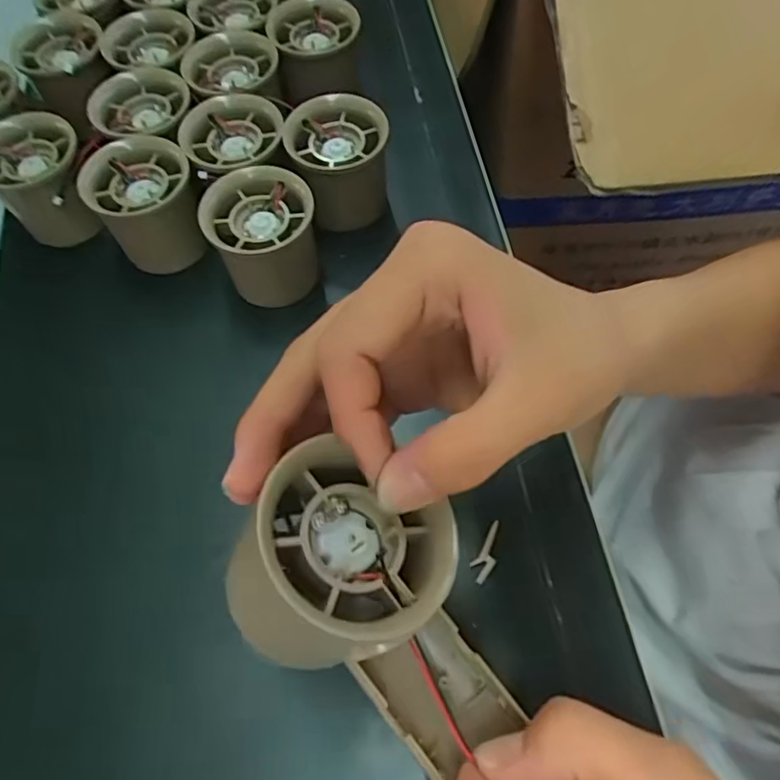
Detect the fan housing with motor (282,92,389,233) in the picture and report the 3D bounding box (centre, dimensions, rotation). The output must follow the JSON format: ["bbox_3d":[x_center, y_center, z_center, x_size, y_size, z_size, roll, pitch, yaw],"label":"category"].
[{"bbox_3d":[-0.027,-0.126,0.344,0.053,0.054,0.058,-1,64,3],"label":"fan housing with motor"}]

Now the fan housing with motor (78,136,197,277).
[{"bbox_3d":[-0.134,-0.102,0.337,0.053,0.053,0.053,-1,64,3],"label":"fan housing with motor"}]

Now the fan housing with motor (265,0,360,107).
[{"bbox_3d":[-0.044,-0.210,0.375,0.055,0.035,0.065,-20,65,-6],"label":"fan housing with motor"}]

